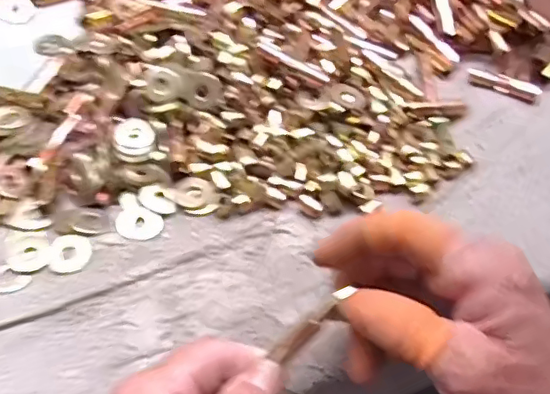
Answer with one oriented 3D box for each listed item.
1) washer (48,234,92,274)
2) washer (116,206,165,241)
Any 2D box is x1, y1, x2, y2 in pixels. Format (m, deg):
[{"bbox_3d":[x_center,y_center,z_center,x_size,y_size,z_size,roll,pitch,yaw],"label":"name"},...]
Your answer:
[{"bbox_3d":[-0.109,0.029,0.301,0.022,0.004,0.022,-11,54,-11],"label":"washer"},{"bbox_3d":[-0.075,0.015,0.316,0.024,0.004,0.020,16,54,9],"label":"washer"}]

